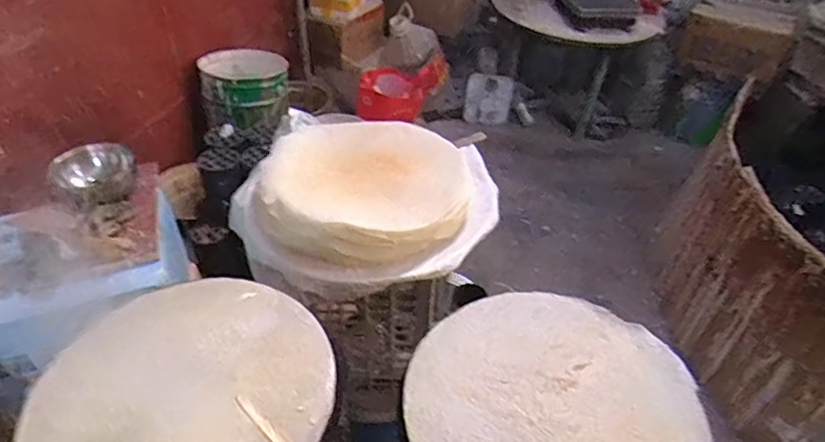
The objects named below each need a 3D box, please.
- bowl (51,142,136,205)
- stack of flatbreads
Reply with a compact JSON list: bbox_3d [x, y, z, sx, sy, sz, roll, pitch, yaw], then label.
[{"bbox_3d":[-0.588,-0.083,1.030,0.134,0.052,0.134,1,41,-1],"label":"bowl"},{"bbox_3d":[-0.082,-0.087,1.049,0.380,0.070,0.397,-1,41,-3],"label":"stack of flatbreads"}]

